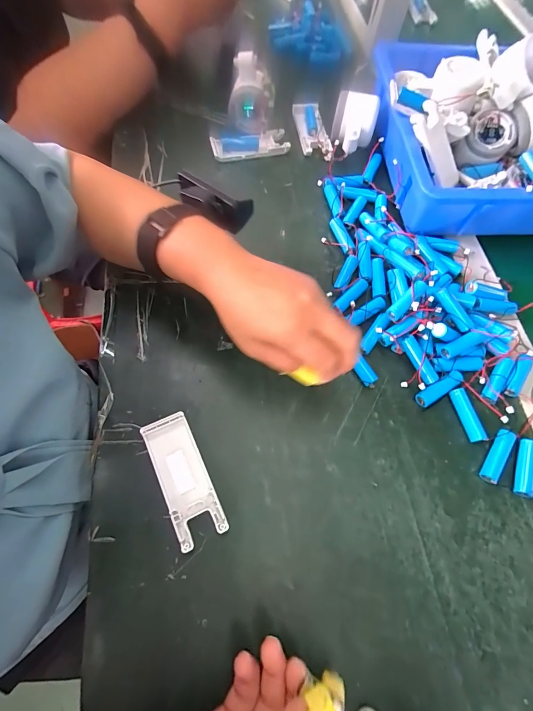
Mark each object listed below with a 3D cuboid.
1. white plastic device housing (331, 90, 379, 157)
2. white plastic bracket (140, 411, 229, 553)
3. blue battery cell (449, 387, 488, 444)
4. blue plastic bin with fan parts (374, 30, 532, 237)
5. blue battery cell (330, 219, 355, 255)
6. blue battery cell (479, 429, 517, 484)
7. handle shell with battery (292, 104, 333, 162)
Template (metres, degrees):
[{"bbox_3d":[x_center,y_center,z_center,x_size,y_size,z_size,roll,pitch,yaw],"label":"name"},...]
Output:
[{"bbox_3d":[0.115,-0.304,0.452,0.055,0.051,0.059,14,66,4],"label":"white plastic device housing"},{"bbox_3d":[-0.072,0.104,0.289,0.041,0.013,0.105,-24,69,-13],"label":"white plastic bracket"},{"bbox_3d":[0.191,0.057,0.325,0.012,0.013,0.051,-10,67,-7],"label":"blue battery cell"},{"bbox_3d":[0.363,-0.284,0.421,0.437,0.111,0.286,2,66,-2],"label":"blue plastic bin with fan parts"},{"bbox_3d":[0.091,-0.144,0.411,0.014,0.014,0.053,-15,67,-9],"label":"blue battery cell"},{"bbox_3d":[0.210,0.091,0.310,0.015,0.012,0.050,32,69,11],"label":"blue battery cell"},{"bbox_3d":[0.064,-0.325,0.491,0.041,0.016,0.116,-5,66,-5],"label":"handle shell with battery"}]

